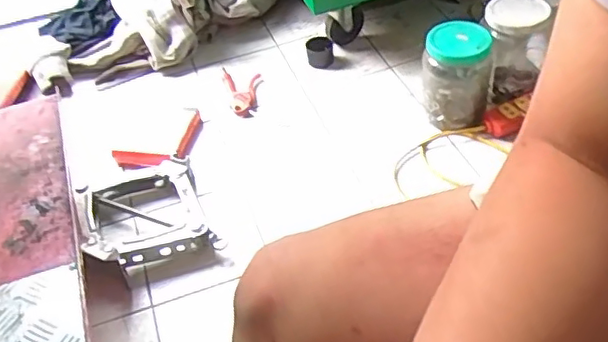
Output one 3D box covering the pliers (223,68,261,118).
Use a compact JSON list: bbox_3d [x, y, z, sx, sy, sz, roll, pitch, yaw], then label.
[{"bbox_3d":[-0.138,-0.167,1.265,0.078,0.016,0.151,-3,46,5],"label":"pliers"}]

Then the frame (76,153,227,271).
[{"bbox_3d":[-0.265,0.076,1.004,0.196,0.056,0.224,-22,47,-14],"label":"frame"}]

